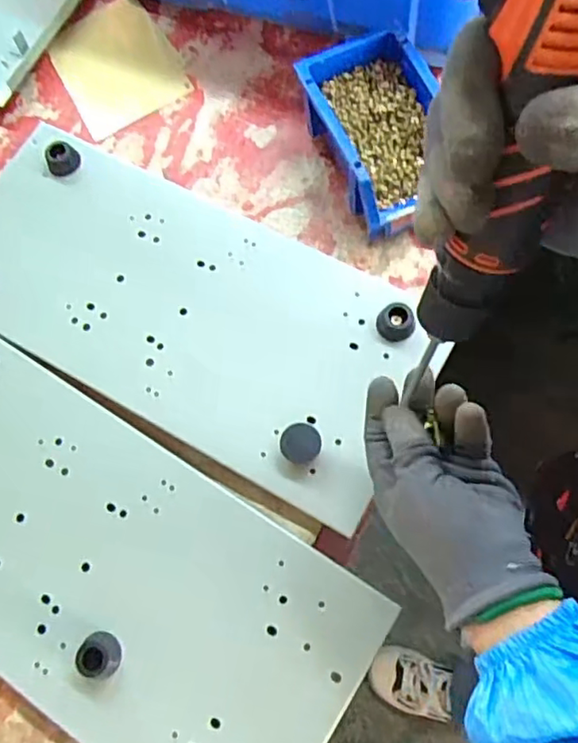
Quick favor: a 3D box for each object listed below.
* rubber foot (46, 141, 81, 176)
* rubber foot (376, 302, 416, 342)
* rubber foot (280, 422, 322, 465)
[{"bbox_3d":[-0.208,-0.196,0.560,0.029,0.019,0.024,-29,71,-4],"label":"rubber foot"},{"bbox_3d":[0.086,-0.042,0.489,0.028,0.020,0.031,7,72,9],"label":"rubber foot"},{"bbox_3d":[0.009,0.056,0.465,0.030,0.021,0.029,-2,71,6],"label":"rubber foot"}]

